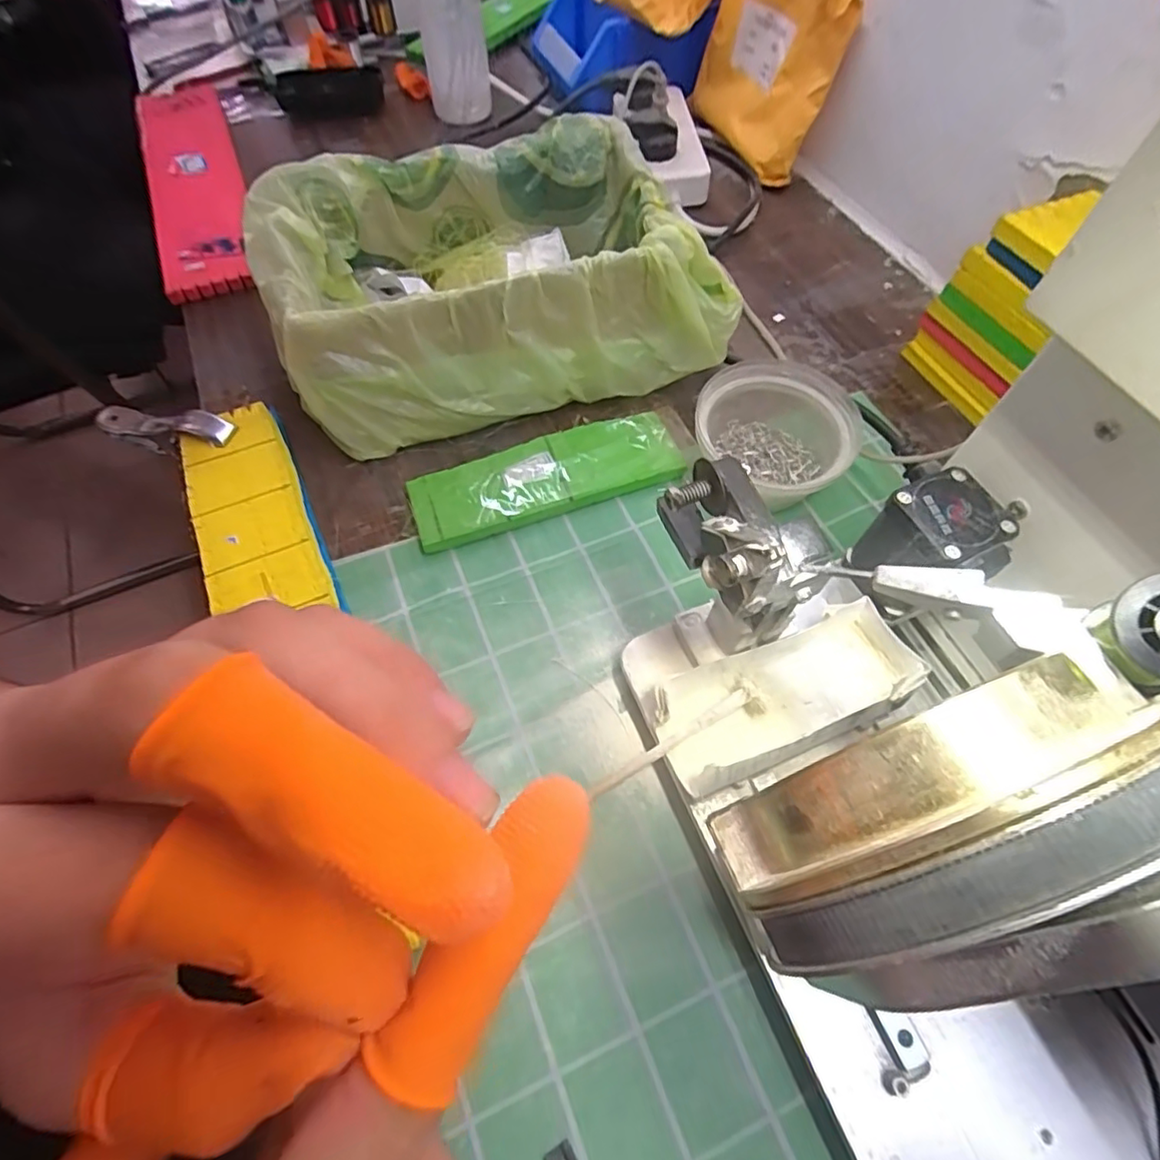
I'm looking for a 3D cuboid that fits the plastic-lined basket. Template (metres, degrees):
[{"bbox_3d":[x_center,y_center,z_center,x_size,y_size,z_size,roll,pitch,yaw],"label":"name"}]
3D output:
[{"bbox_3d":[-0.060,-0.202,0.410,0.297,0.116,0.161,-12,62,-6],"label":"plastic-lined basket"}]

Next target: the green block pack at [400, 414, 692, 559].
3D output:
[{"bbox_3d":[-0.022,-0.068,0.387,0.175,0.015,0.057,-18,62,-10],"label":"green block pack"}]

